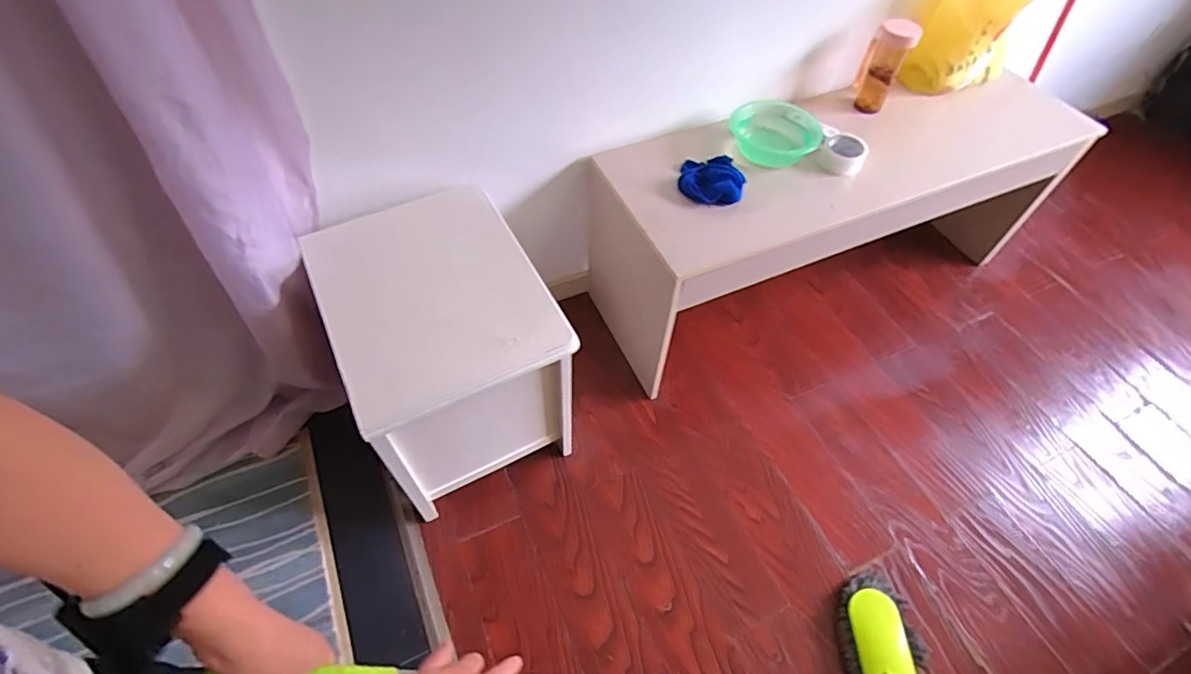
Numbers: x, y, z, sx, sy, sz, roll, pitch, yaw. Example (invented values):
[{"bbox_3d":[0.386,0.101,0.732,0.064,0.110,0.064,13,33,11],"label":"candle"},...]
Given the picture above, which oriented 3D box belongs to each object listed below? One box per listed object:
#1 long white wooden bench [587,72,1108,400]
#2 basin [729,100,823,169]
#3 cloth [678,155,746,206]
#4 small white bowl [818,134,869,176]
[{"bbox_3d":[0.639,-0.371,1.489,1.294,0.426,0.459,-21,57,-18],"label":"long white wooden bench"},{"bbox_3d":[0.437,-0.487,1.312,0.221,0.055,0.223,1,53,-2],"label":"basin"},{"bbox_3d":[0.249,-0.337,1.179,0.137,0.057,0.119,12,53,6],"label":"cloth"},{"bbox_3d":[0.564,-0.414,1.253,0.098,0.048,0.095,1,53,-2],"label":"small white bowl"}]

